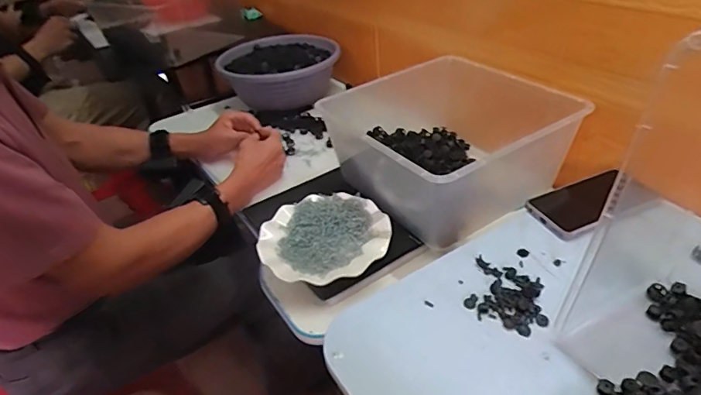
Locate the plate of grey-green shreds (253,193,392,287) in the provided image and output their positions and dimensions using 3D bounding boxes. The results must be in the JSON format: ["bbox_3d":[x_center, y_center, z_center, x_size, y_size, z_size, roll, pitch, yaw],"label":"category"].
[{"bbox_3d":[-0.040,0.053,0.660,0.177,0.025,0.164,-4,36,3],"label":"plate of grey-green shreds"}]

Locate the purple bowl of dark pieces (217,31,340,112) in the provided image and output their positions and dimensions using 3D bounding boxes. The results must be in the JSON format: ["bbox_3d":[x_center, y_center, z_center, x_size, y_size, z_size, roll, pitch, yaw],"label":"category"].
[{"bbox_3d":[-0.164,-0.292,1.105,0.271,0.110,0.218,-11,36,-6],"label":"purple bowl of dark pieces"}]

